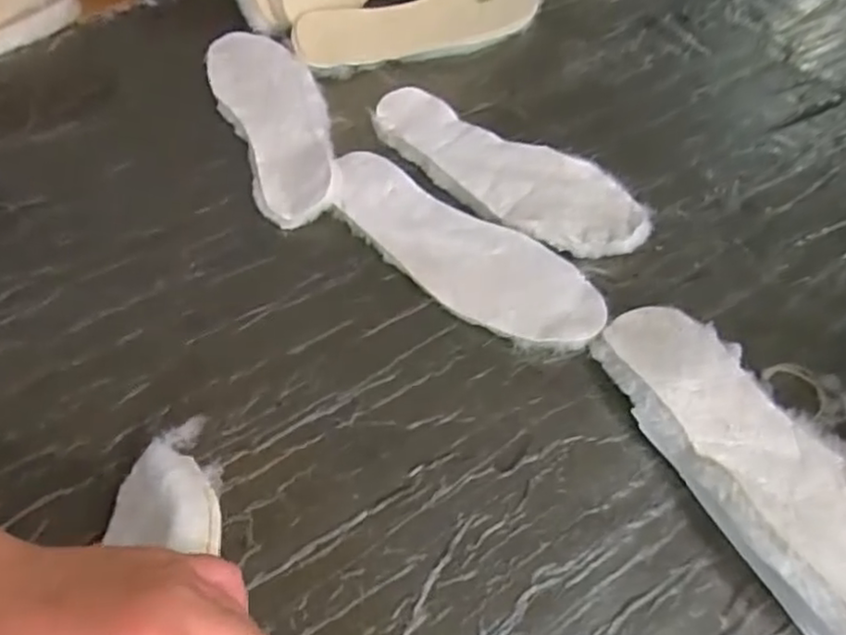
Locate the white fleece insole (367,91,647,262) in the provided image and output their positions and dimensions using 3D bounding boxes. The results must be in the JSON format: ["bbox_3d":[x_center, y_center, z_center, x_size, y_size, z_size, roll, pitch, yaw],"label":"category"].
[{"bbox_3d":[0.065,-0.129,0.609,0.275,0.021,0.094,32,59,21],"label":"white fleece insole"}]

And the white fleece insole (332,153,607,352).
[{"bbox_3d":[0.025,-0.056,0.555,0.260,0.019,0.092,36,61,23],"label":"white fleece insole"}]

